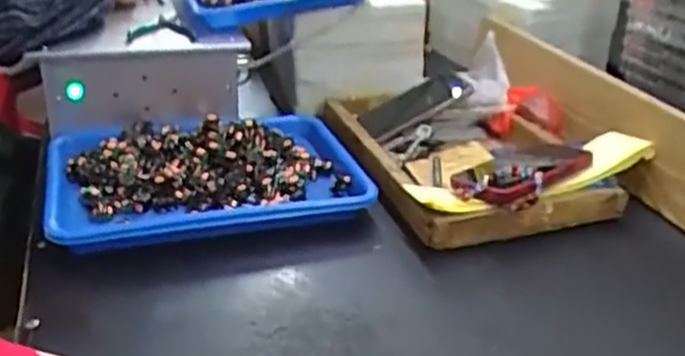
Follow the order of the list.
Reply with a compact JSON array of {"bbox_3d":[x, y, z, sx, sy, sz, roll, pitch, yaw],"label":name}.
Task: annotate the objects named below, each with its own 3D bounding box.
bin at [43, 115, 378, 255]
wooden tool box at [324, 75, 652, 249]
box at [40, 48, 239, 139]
[{"bbox_3d":[-0.153,-0.007,0.784,0.335,0.054,0.242,-9,28,-21],"label":"bin"},{"bbox_3d":[0.155,-0.047,0.878,0.294,0.065,0.367,-8,28,-18],"label":"wooden tool box"},{"bbox_3d":[-0.241,-0.105,0.853,0.225,0.096,0.058,-2,27,-9],"label":"box"}]

